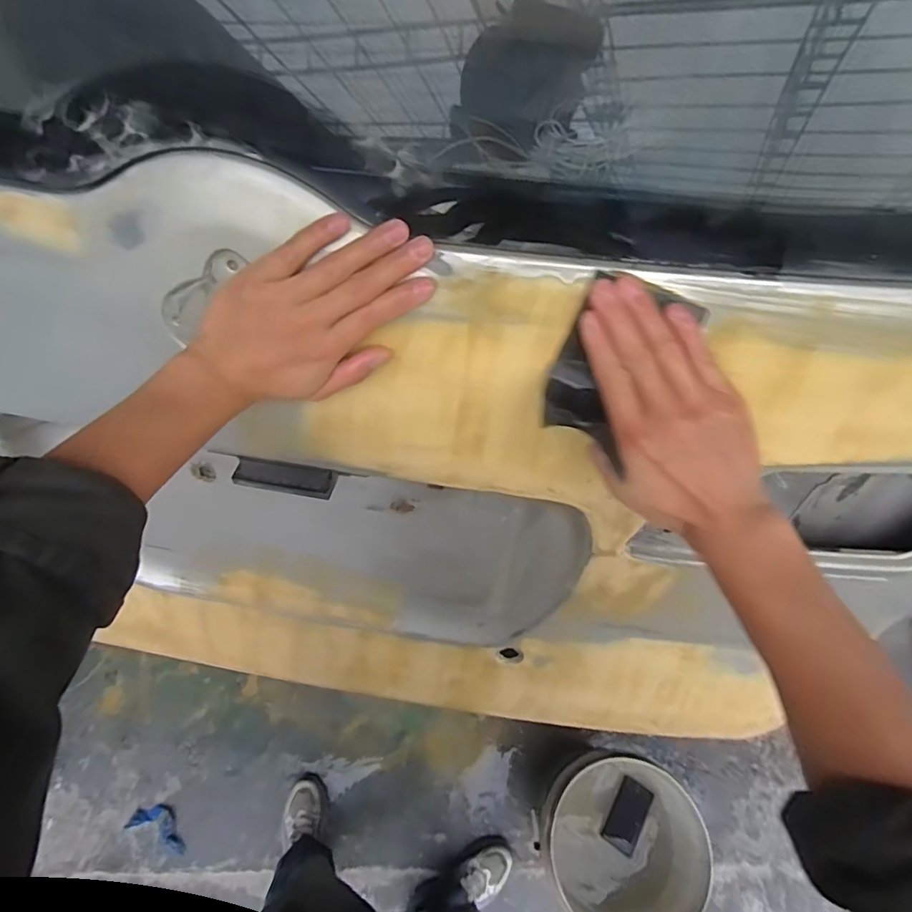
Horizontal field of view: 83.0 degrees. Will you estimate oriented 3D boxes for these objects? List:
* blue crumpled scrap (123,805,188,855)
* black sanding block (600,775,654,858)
[{"bbox_3d":[-0.729,0.916,1.279,0.169,0.026,0.072,19,66,7],"label":"blue crumpled scrap"},{"bbox_3d":[0.371,0.774,1.109,0.069,0.018,0.133,28,67,10],"label":"black sanding block"}]

